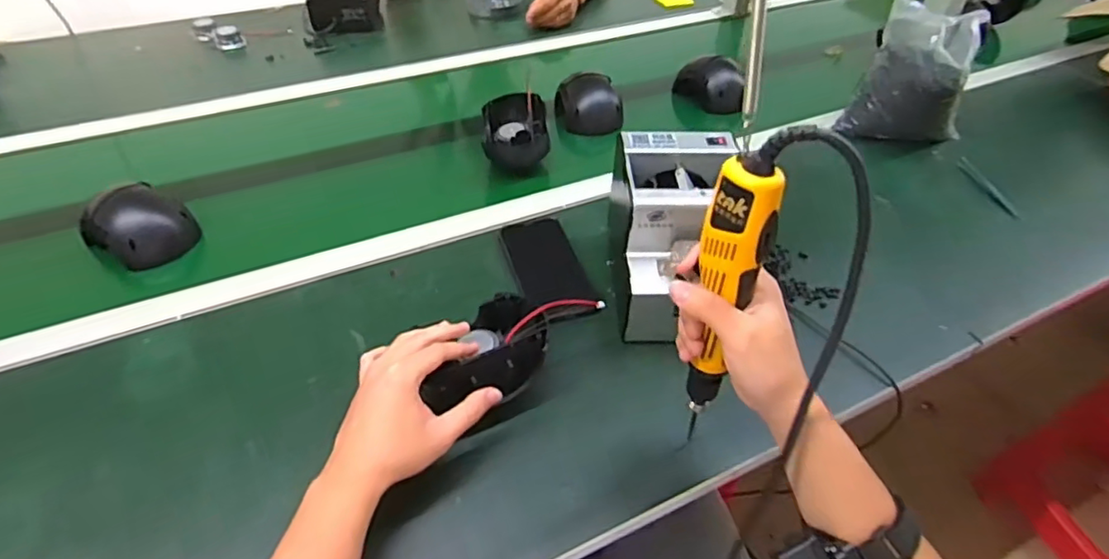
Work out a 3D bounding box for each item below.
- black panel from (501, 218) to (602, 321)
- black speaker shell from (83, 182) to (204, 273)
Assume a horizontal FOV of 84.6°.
[{"bbox_3d":[-0.007,-0.014,0.713,0.080,0.012,0.148,-13,49,-14],"label":"black panel"},{"bbox_3d":[-0.487,-0.062,0.717,0.094,0.065,0.094,21,47,18],"label":"black speaker shell"}]

